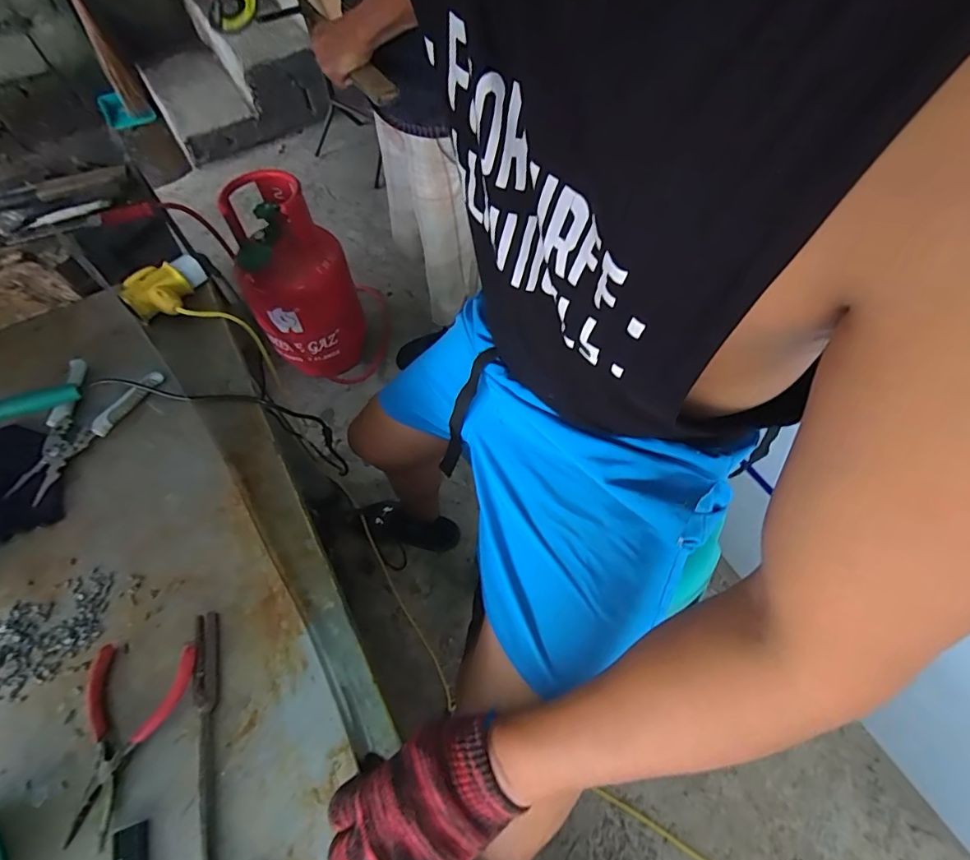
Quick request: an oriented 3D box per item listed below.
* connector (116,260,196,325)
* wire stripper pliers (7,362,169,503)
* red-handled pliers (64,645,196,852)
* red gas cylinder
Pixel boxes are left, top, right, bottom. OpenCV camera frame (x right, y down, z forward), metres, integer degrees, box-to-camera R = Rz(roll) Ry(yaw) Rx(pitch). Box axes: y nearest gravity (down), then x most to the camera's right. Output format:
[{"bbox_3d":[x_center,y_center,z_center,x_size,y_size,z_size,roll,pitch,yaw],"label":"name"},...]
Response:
[{"bbox_3d":[-0.456,-0.189,0.690,0.081,0.045,0.081,-40,65,-19],"label":"connector"},{"bbox_3d":[-0.497,-0.005,0.593,0.123,0.014,0.187,8,60,7],"label":"wire stripper pliers"},{"bbox_3d":[-0.318,0.266,0.425,0.100,0.017,0.144,0,59,2],"label":"red-handled pliers"},{"bbox_3d":[-0.518,-0.413,1.414,0.259,0.492,0.283,-21,60,-10],"label":"red gas cylinder"}]

